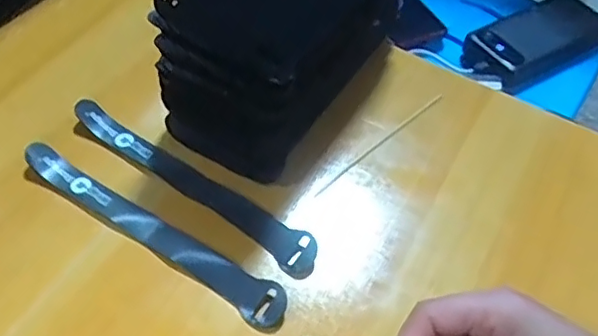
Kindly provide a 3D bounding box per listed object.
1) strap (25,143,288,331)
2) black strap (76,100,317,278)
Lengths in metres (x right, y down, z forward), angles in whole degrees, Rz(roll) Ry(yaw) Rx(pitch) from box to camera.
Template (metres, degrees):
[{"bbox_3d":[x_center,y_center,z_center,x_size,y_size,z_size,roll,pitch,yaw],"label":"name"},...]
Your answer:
[{"bbox_3d":[-0.096,0.037,0.378,0.206,0.007,0.023,30,57,15],"label":"strap"},{"bbox_3d":[-0.074,0.007,0.404,0.204,0.009,0.025,33,63,20],"label":"black strap"}]

